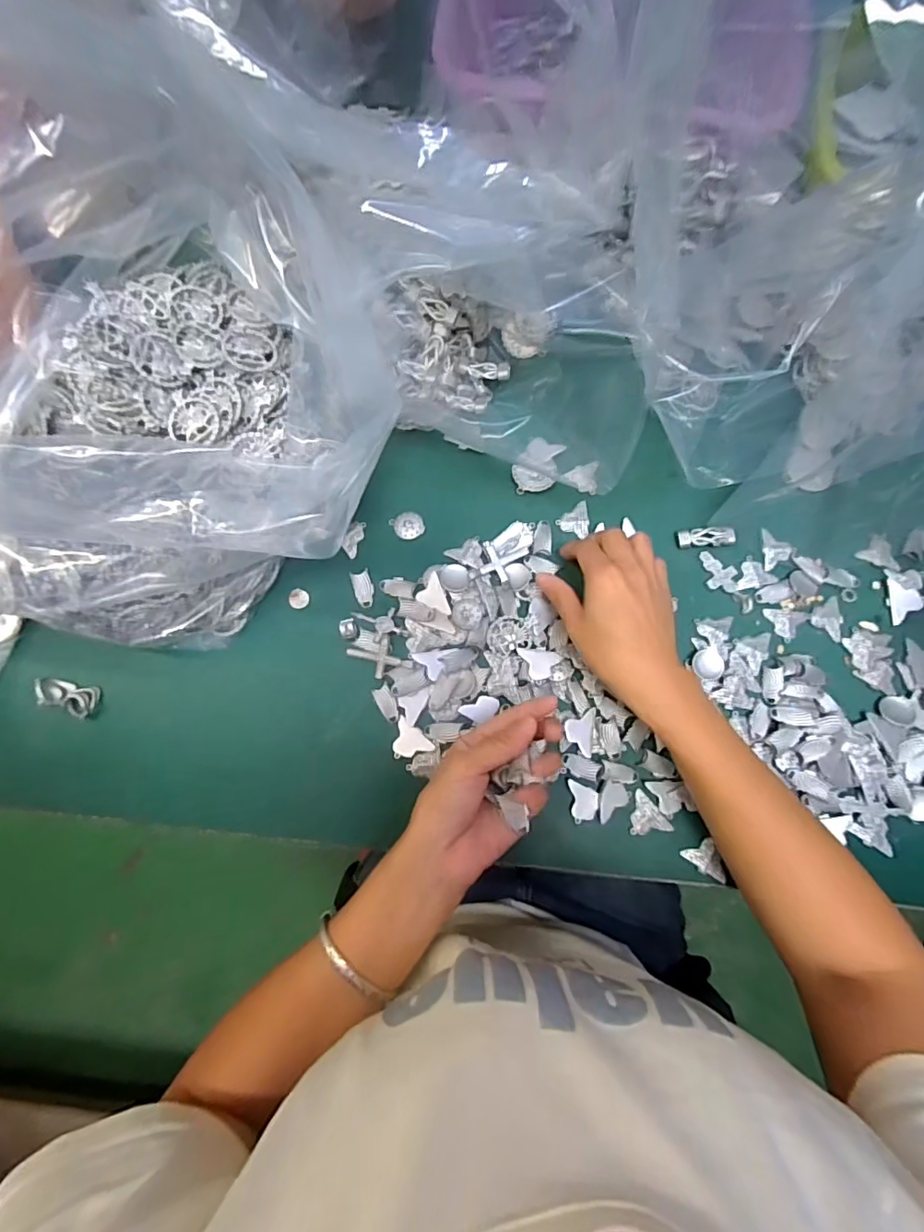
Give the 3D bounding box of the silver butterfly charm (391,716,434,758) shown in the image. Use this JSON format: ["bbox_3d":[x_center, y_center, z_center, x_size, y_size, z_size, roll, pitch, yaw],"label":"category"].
[{"bbox_3d":[-0.039,0.090,0.398,0.029,0.004,0.030,-15,79,-4],"label":"silver butterfly charm"}]

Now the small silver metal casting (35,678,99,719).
[{"bbox_3d":[-0.294,0.061,0.393,0.034,0.023,0.023,13,78,2],"label":"small silver metal casting"}]

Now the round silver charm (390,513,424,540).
[{"bbox_3d":[-0.044,-0.075,0.434,0.023,0.004,0.023,0,78,-1],"label":"round silver charm"}]

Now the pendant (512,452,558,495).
[{"bbox_3d":[0.061,-0.121,0.443,0.037,0.004,0.032,-10,78,-3],"label":"pendant"}]

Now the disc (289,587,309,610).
[{"bbox_3d":[-0.130,-0.013,0.420,0.016,0.004,0.016,0,78,-1],"label":"disc"}]

